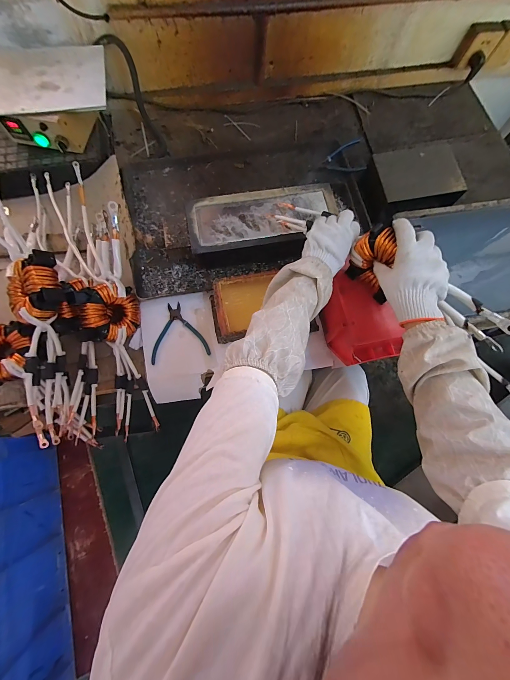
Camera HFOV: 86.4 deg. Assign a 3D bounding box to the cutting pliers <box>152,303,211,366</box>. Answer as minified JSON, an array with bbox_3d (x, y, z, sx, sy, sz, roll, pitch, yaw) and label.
[{"bbox_3d":[-0.175,-0.021,0.617,0.125,0.009,0.132,-10,75,-4],"label":"cutting pliers"}]

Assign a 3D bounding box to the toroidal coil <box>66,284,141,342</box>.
[{"bbox_3d":[-0.318,-0.065,0.576,0.067,0.129,0.134,-2,106,38],"label":"toroidal coil"}]

